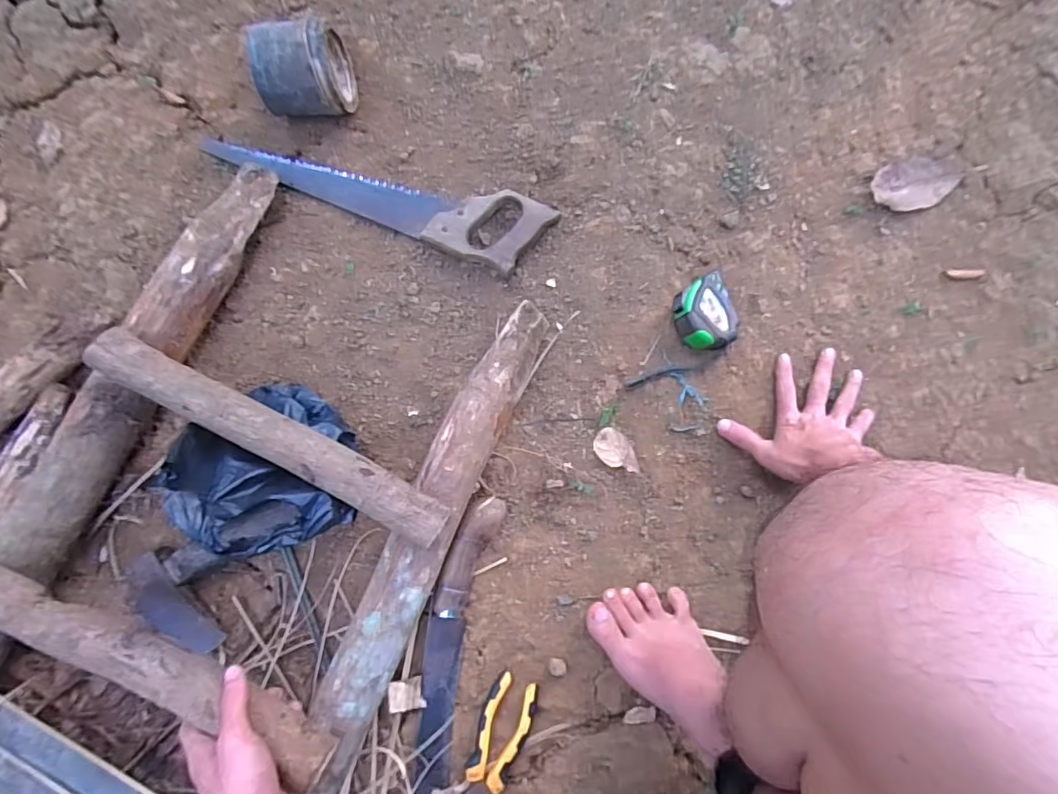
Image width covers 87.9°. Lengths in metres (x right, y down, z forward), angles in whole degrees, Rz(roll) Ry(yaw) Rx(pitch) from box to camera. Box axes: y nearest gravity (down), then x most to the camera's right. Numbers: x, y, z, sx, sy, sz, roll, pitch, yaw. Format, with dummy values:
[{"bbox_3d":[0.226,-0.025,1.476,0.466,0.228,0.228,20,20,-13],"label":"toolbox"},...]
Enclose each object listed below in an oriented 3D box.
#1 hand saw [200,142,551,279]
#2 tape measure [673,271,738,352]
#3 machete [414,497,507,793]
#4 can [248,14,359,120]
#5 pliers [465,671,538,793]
[{"bbox_3d":[-0.173,-0.247,0.638,0.404,0.020,0.092,22,81,4],"label":"hand saw"},{"bbox_3d":[0.195,-0.090,0.616,0.063,0.042,0.082,-17,80,-2],"label":"tape measure"},{"bbox_3d":[-0.080,0.252,0.569,0.049,0.034,0.293,12,80,3],"label":"machete"},{"bbox_3d":[-0.253,-0.367,0.622,0.089,0.093,0.085,-3,80,0],"label":"can"},{"bbox_3d":[-0.038,0.361,0.557,0.050,0.018,0.149,25,81,5],"label":"pliers"}]

